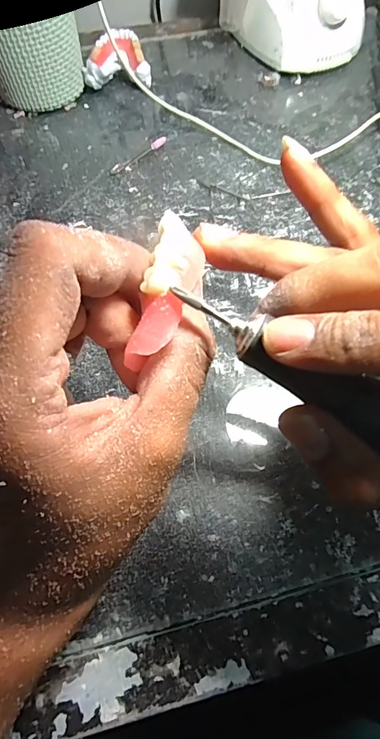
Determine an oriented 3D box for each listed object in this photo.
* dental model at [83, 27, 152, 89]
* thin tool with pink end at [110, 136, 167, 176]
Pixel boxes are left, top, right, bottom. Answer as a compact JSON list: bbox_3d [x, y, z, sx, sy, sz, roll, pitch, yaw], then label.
[{"bbox_3d":[-0.071,-0.307,0.401,0.063,0.034,0.057,-1,64,-1],"label":"dental model"},{"bbox_3d":[-0.047,-0.196,0.361,0.065,0.007,0.009,-40,71,-17],"label":"thin tool with pink end"}]

